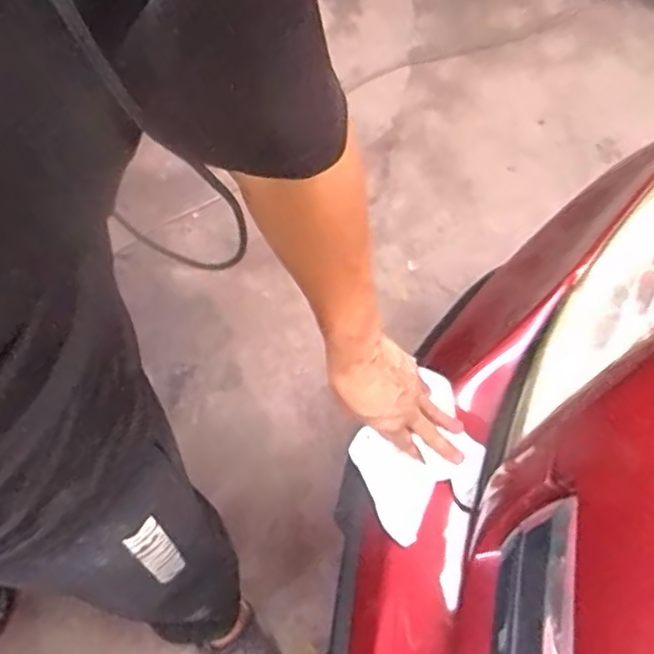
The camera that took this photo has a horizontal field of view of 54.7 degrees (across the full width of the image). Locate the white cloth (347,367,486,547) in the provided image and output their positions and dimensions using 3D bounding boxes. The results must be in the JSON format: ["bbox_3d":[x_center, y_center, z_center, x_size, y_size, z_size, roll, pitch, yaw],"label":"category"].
[{"bbox_3d":[0.097,0.135,0.668,0.132,0.022,0.138,-26,68,-10],"label":"white cloth"}]

